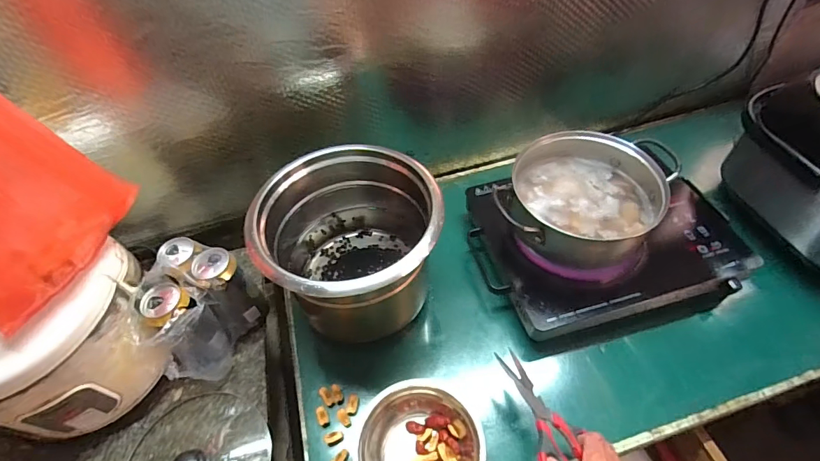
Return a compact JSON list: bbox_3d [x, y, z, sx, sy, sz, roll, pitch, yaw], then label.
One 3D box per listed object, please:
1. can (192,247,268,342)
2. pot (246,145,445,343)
[{"bbox_3d":[-0.288,0.100,0.652,0.067,0.153,0.064,-1,53,2],"label":"can"},{"bbox_3d":[-0.086,0.020,0.629,0.255,0.227,0.226,-17,54,-10],"label":"pot"}]

